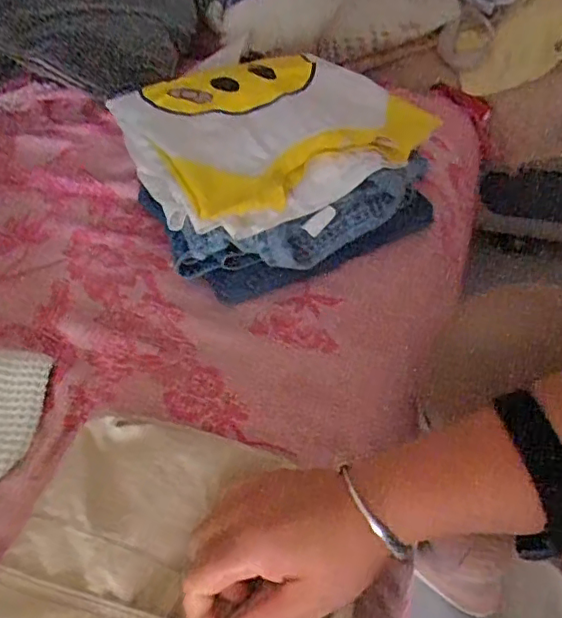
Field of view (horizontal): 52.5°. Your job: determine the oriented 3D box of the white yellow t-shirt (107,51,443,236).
[{"bbox_3d":[-0.016,-0.187,0.573,0.267,0.044,0.242,-29,53,-17],"label":"white yellow t-shirt"}]

